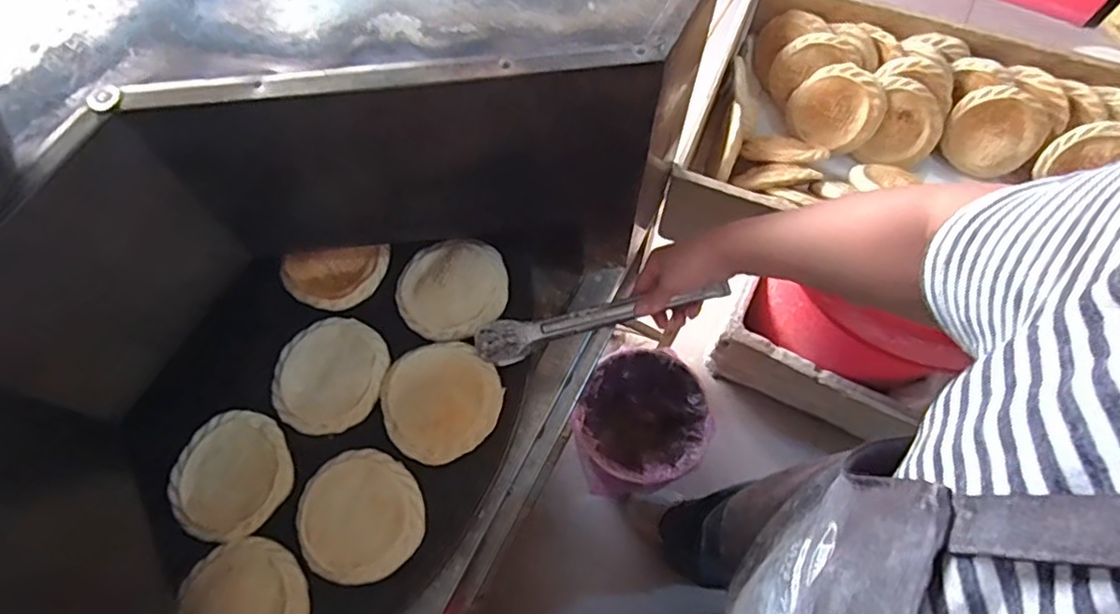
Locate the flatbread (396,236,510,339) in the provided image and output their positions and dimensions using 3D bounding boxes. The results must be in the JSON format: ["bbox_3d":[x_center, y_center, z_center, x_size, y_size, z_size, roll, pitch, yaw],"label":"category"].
[{"bbox_3d":[-0.131,-0.023,0.762,0.134,0.028,0.120,6,68,2],"label":"flatbread"}]

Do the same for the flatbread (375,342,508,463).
[{"bbox_3d":[-0.136,0.103,0.709,0.126,0.033,0.129,0,68,0],"label":"flatbread"}]

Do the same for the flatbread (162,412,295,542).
[{"bbox_3d":[-0.359,0.184,0.694,0.124,0.012,0.129,35,72,13],"label":"flatbread"}]

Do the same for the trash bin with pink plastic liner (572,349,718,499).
[{"bbox_3d":[0.145,0.229,1.222,0.233,0.245,0.238,0,68,0],"label":"trash bin with pink plastic liner"}]

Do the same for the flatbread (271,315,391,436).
[{"bbox_3d":[-0.266,0.078,0.734,0.122,0.014,0.132,0,68,0],"label":"flatbread"}]

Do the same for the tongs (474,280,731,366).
[{"bbox_3d":[0.035,0.015,0.675,0.271,0.032,0.038,-14,66,20],"label":"tongs"}]

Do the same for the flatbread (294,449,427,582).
[{"bbox_3d":[-0.212,0.220,0.670,0.132,0.022,0.126,0,68,0],"label":"flatbread"}]

